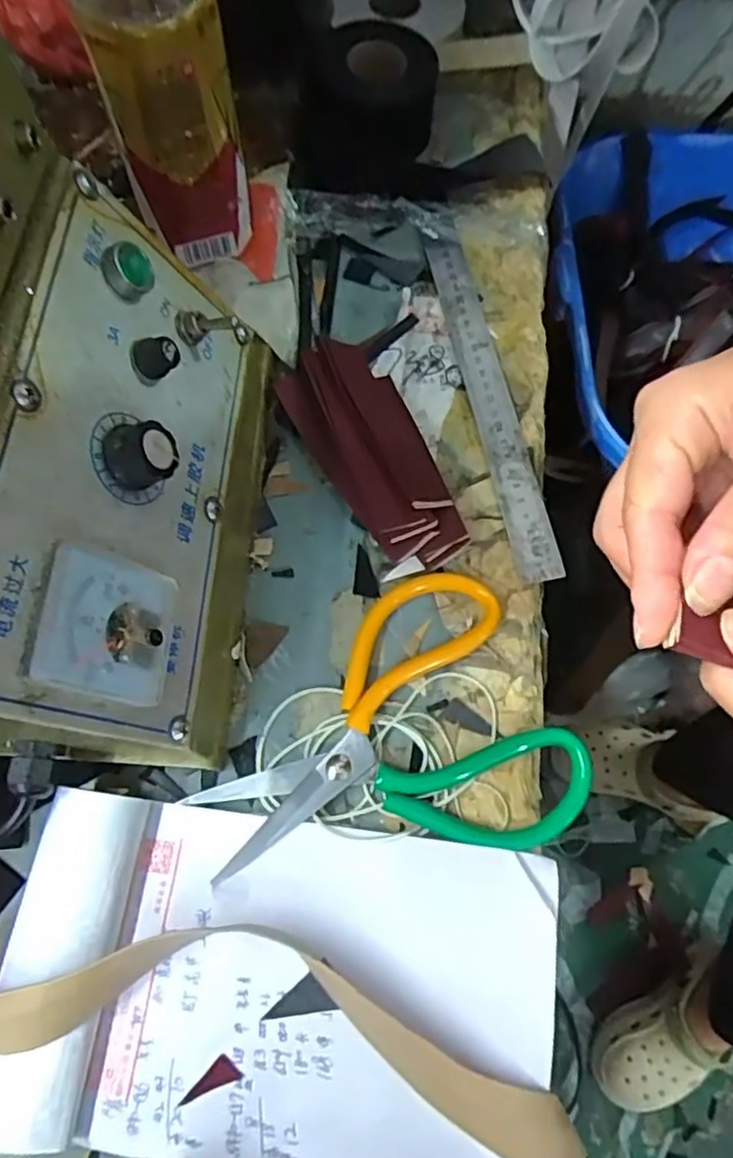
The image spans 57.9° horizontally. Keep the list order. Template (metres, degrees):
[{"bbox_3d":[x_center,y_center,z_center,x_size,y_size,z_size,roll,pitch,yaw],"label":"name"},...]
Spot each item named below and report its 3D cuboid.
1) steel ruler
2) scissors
[{"bbox_3d":[0.074,-0.120,0.407,0.026,0.009,0.255,-12,70,-1],"label":"steel ruler"},{"bbox_3d":[0.006,0.082,0.322,0.173,0.013,0.137,-24,71,-10],"label":"scissors"}]

